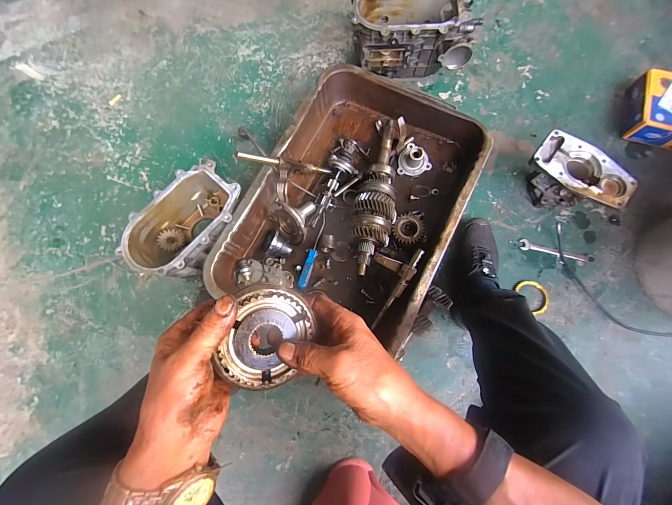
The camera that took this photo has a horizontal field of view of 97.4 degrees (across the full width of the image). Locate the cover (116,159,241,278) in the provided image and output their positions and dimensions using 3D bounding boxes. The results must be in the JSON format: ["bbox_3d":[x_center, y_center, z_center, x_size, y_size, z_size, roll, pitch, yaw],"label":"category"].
[{"bbox_3d":[-0.335,-0.061,0.690,0.270,0.118,0.161,-44,81,-7],"label":"cover"}]

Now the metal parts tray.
[{"bbox_3d":[0.045,-0.105,0.706,0.449,0.127,0.617,27,81,6],"label":"metal parts tray"}]

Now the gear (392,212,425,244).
[{"bbox_3d":[0.176,-0.060,0.717,0.071,0.025,0.080,22,80,5],"label":"gear"}]

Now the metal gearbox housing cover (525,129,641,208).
[{"bbox_3d":[0.536,-0.169,0.682,0.199,0.144,0.106,43,83,8],"label":"metal gearbox housing cover"}]

